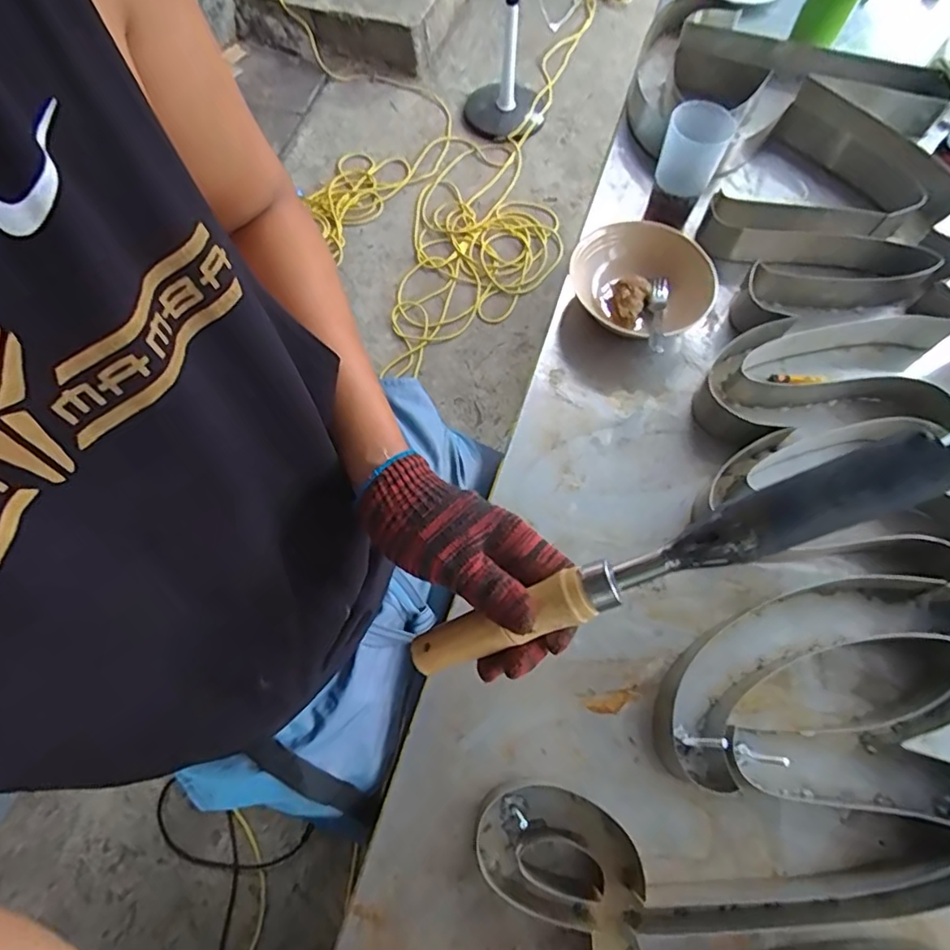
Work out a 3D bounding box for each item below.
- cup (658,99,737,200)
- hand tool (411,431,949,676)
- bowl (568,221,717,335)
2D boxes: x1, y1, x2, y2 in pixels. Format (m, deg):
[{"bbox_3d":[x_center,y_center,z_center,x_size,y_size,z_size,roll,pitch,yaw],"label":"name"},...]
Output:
[{"bbox_3d":[0.258,-0.382,0.689,0.072,0.076,0.077,0,66,0],"label":"cup"},{"bbox_3d":[0.085,0.054,0.307,0.286,0.020,0.029,-28,65,23],"label":"hand tool"},{"bbox_3d":[0.198,-0.226,0.692,0.167,0.079,0.152,0,66,0],"label":"bowl"}]

